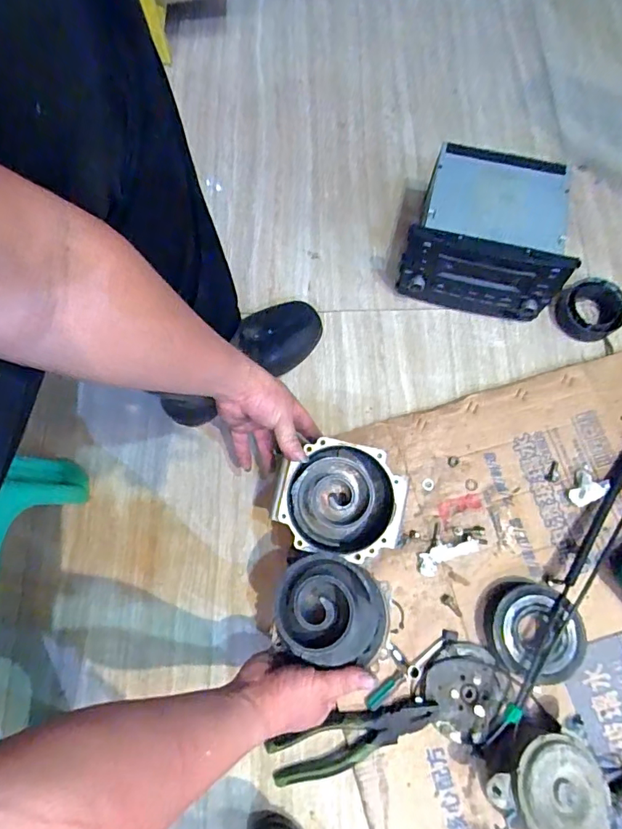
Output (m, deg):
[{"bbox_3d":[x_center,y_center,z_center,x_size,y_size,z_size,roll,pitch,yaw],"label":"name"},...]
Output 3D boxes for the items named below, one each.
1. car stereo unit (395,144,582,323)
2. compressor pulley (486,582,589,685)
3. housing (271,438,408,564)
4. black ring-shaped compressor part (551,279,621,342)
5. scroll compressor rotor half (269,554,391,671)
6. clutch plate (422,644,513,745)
[{"bbox_3d":[0.246,-0.259,0.677,0.202,0.122,0.192,11,74,5],"label":"car stereo unit"},{"bbox_3d":[0.264,0.255,0.558,0.103,0.037,0.100,11,74,5],"label":"compressor pulley"},{"bbox_3d":[0.032,0.099,0.538,0.138,0.074,0.118,11,74,5],"label":"housing"},{"bbox_3d":[0.413,-0.155,0.694,0.091,0.034,0.090,-1,74,2],"label":"black ring-shaped compressor part"},{"bbox_3d":[0.022,0.198,0.475,0.114,0.061,0.101,6,74,4],"label":"scroll compressor rotor half"},{"bbox_3d":[0.180,0.320,0.548,0.096,0.014,0.085,-42,77,-10],"label":"clutch plate"}]

